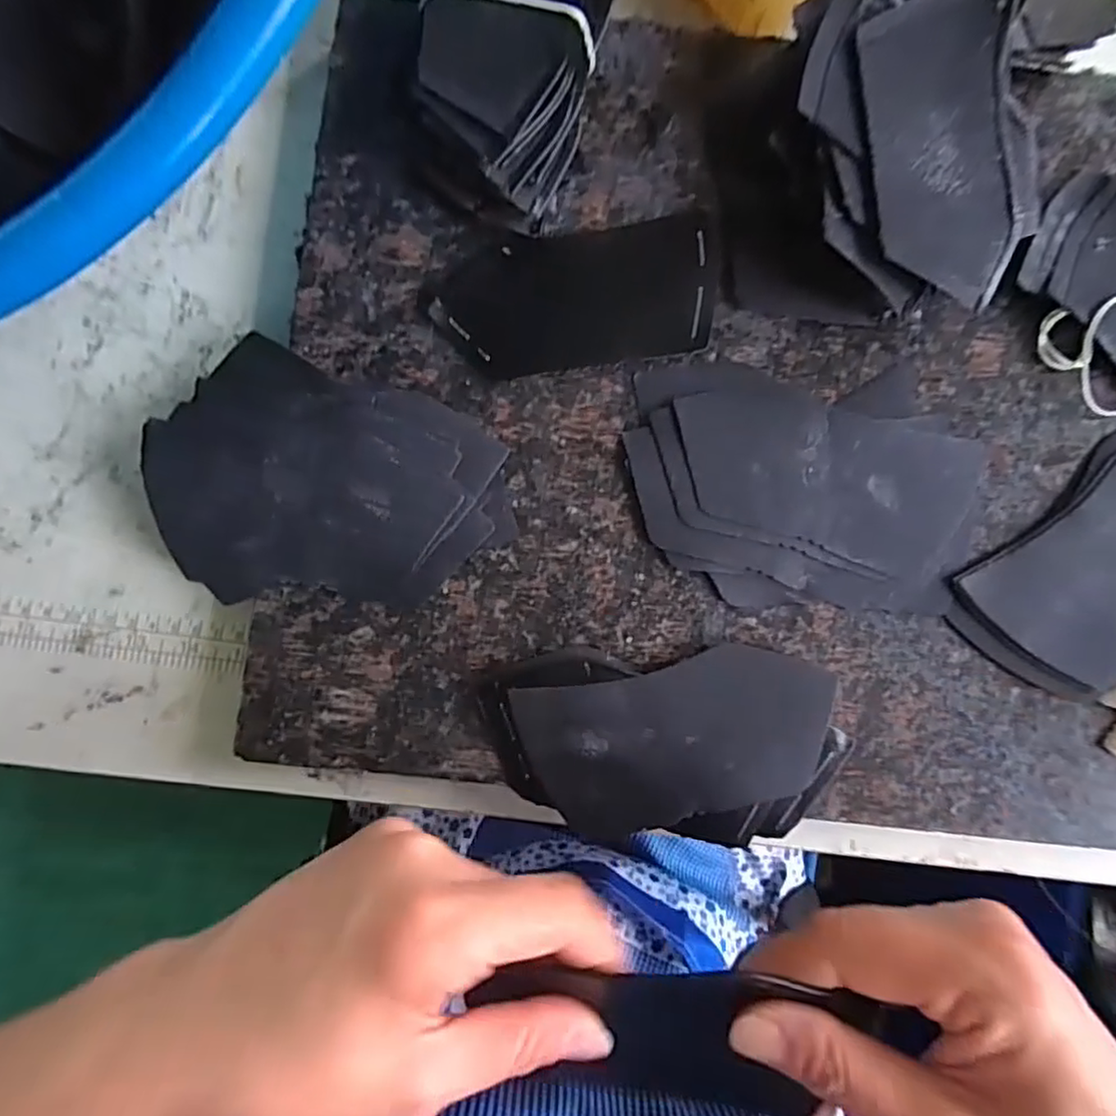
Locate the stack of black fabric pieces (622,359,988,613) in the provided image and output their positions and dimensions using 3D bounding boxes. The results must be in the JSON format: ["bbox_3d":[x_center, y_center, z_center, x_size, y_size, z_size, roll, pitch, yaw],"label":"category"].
[{"bbox_3d":[0.111,-0.033,0.286,0.150,0.008,0.107,0,85,-1],"label":"stack of black fabric pieces"}]

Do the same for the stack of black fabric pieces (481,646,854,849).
[{"bbox_3d":[0.047,0.080,0.276,0.148,0.010,0.078,1,85,-1],"label":"stack of black fabric pieces"}]

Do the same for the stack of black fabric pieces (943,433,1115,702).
[{"bbox_3d":[0.252,-0.003,0.282,0.149,0.010,0.077,-40,87,-4],"label":"stack of black fabric pieces"}]

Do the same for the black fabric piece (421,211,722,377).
[{"bbox_3d":[0.010,-0.118,0.290,0.124,0.007,0.065,-5,86,-1],"label":"black fabric piece"}]

